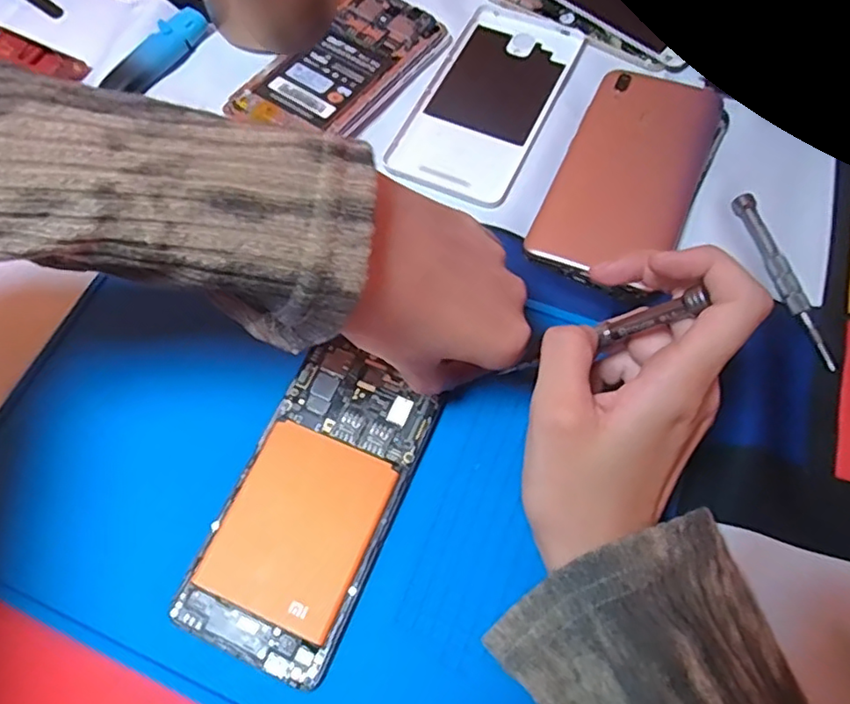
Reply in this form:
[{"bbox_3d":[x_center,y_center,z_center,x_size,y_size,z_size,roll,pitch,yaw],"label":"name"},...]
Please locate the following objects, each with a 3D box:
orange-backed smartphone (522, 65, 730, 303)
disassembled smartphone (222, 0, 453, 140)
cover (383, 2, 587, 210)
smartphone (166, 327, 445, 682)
[{"bbox_3d":[0.118,-0.101,0.347,0.077,0.008,0.147,23,70,12],"label":"orange-backed smartphone"},{"bbox_3d":[-0.050,-0.176,0.383,0.072,0.018,0.134,34,72,15],"label":"disassembled smartphone"},{"bbox_3d":[0.041,-0.157,0.381,0.078,0.007,0.151,23,70,12],"label":"cover"},{"bbox_3d":[-0.051,0.067,0.278,0.071,0.012,0.139,21,69,11],"label":"smartphone"}]

